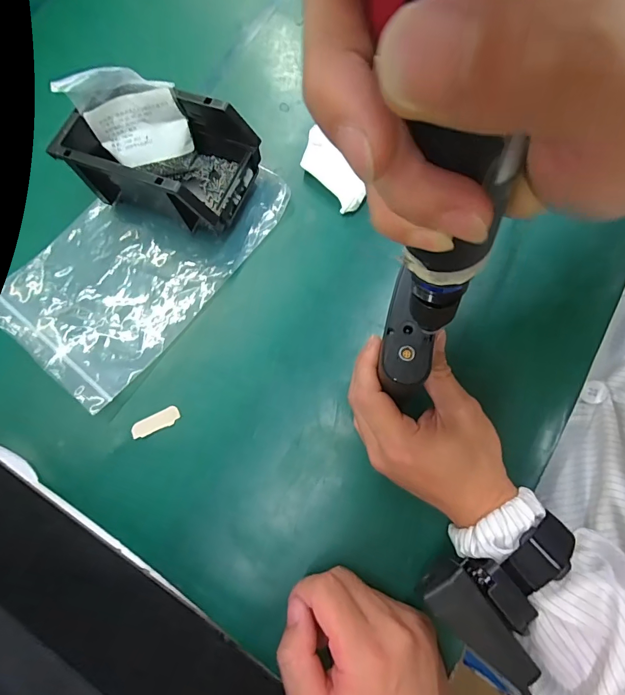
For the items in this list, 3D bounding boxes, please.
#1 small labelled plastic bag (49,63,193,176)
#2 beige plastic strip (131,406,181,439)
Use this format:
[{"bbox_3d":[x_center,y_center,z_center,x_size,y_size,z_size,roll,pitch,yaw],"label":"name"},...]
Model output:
[{"bbox_3d":[-0.166,-0.208,0.389,0.095,0.103,0.044,-3,71,3],"label":"small labelled plastic bag"},{"bbox_3d":[-0.132,0.063,0.342,0.041,0.004,0.015,-26,71,-7],"label":"beige plastic strip"}]

